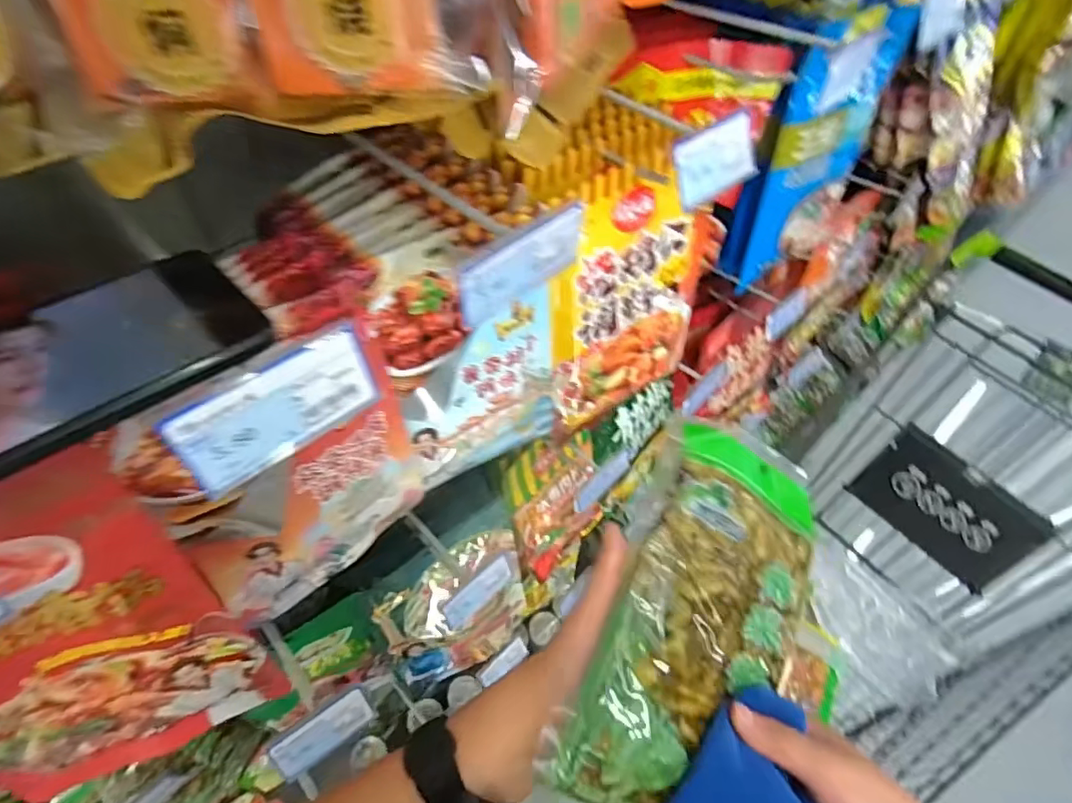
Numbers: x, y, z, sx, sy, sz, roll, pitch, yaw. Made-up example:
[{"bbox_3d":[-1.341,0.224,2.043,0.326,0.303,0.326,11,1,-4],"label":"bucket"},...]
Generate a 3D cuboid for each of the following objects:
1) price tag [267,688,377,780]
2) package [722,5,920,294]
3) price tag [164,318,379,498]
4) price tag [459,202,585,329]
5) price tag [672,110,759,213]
[{"bbox_3d":[-0.175,0.275,0.471,0.080,0.043,0.007,-27,28,-32],"label":"price tag"},{"bbox_3d":[0.309,-0.279,0.635,0.050,0.253,0.196,38,61,25],"label":"package"},{"bbox_3d":[-0.103,0.004,0.233,0.078,0.041,0.004,-36,46,-26],"label":"price tag"},{"bbox_3d":[-0.006,-0.071,0.293,0.081,0.042,0.006,-34,61,-25],"label":"price tag"},{"bbox_3d":[0.116,-0.155,0.362,0.081,0.042,0.004,-34,29,-28],"label":"price tag"}]

